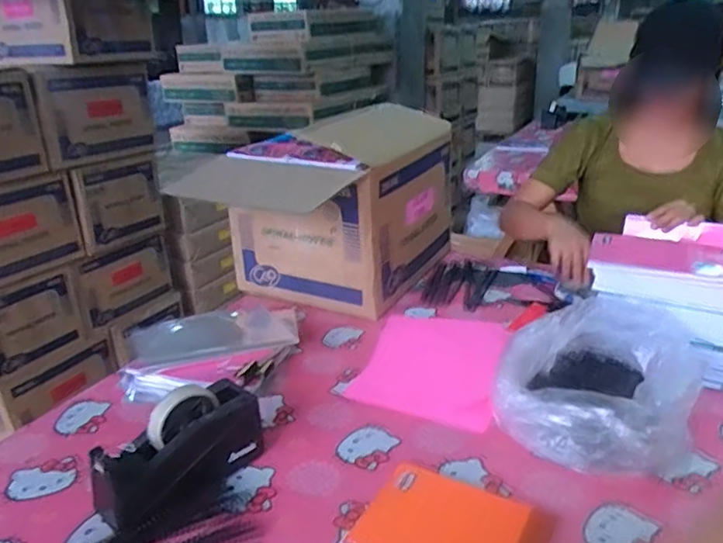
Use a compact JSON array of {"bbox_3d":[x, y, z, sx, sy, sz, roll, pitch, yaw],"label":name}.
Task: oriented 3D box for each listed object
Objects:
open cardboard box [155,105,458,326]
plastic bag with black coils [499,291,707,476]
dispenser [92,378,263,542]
[{"bbox_3d":[-0.041,-0.141,1.264,0.352,0.310,0.420,8,25,23],"label":"open cardboard box"},{"bbox_3d":[0.339,0.146,0.827,0.224,0.115,0.296,14,28,33],"label":"plastic bag with black coils"},{"bbox_3d":[-0.215,0.213,0.714,0.089,0.103,0.199,16,29,36],"label":"dispenser"}]

